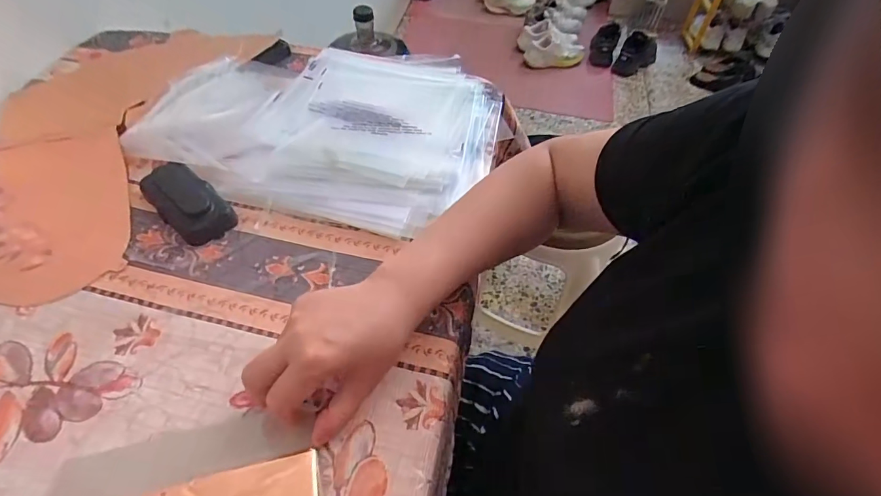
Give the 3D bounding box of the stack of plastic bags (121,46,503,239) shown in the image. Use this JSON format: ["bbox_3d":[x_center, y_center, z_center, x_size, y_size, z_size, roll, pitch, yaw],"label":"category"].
[{"bbox_3d":[-0.120,-0.165,0.527,0.364,0.045,0.307,14,54,7],"label":"stack of plastic bags"}]

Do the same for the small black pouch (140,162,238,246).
[{"bbox_3d":[-0.249,-0.047,0.435,0.097,0.030,0.051,37,59,22],"label":"small black pouch"}]

